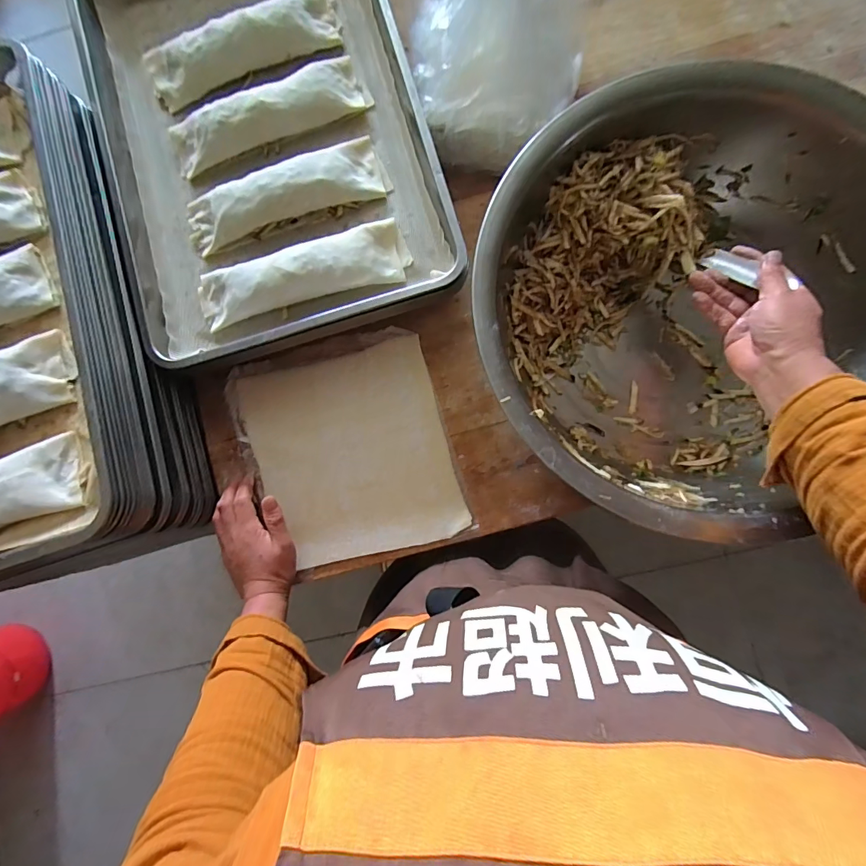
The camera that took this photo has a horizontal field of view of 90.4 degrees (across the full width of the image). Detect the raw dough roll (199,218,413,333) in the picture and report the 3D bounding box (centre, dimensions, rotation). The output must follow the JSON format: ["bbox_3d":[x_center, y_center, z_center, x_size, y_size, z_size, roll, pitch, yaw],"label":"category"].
[{"bbox_3d":[-0.166,-0.198,0.530,0.271,0.039,0.079,-14,84,4],"label":"raw dough roll"}]

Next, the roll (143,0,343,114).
[{"bbox_3d":[-0.259,-0.520,0.569,0.266,0.048,0.084,-20,83,4],"label":"roll"}]

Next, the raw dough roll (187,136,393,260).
[{"bbox_3d":[-0.192,-0.304,0.544,0.265,0.043,0.079,-20,83,4],"label":"raw dough roll"}]

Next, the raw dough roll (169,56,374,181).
[{"bbox_3d":[-0.218,-0.414,0.556,0.263,0.042,0.087,-27,83,3],"label":"raw dough roll"}]

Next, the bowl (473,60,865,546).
[{"bbox_3d":[0.279,-0.131,0.467,0.454,0.140,0.405,-37,83,1],"label":"bowl"}]

